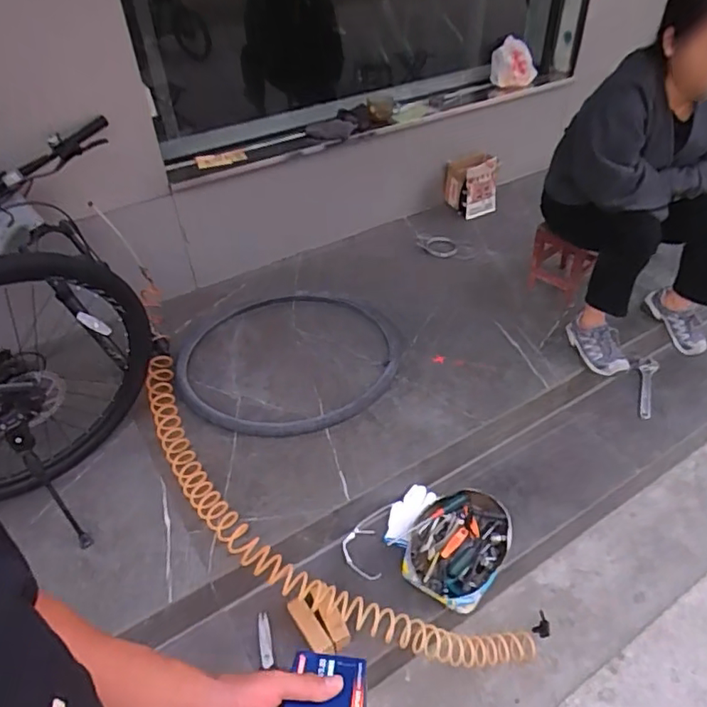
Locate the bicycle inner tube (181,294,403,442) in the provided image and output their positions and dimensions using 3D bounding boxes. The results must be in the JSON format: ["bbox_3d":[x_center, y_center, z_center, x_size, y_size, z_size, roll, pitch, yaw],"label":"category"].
[{"bbox_3d":[-0.216,0.005,1.859,0.709,0.051,0.640,-2,41,-2],"label":"bicycle inner tube"}]

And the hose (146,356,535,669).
[{"bbox_3d":[-0.167,0.449,1.490,1.332,0.112,0.405,33,27,16],"label":"hose"}]

